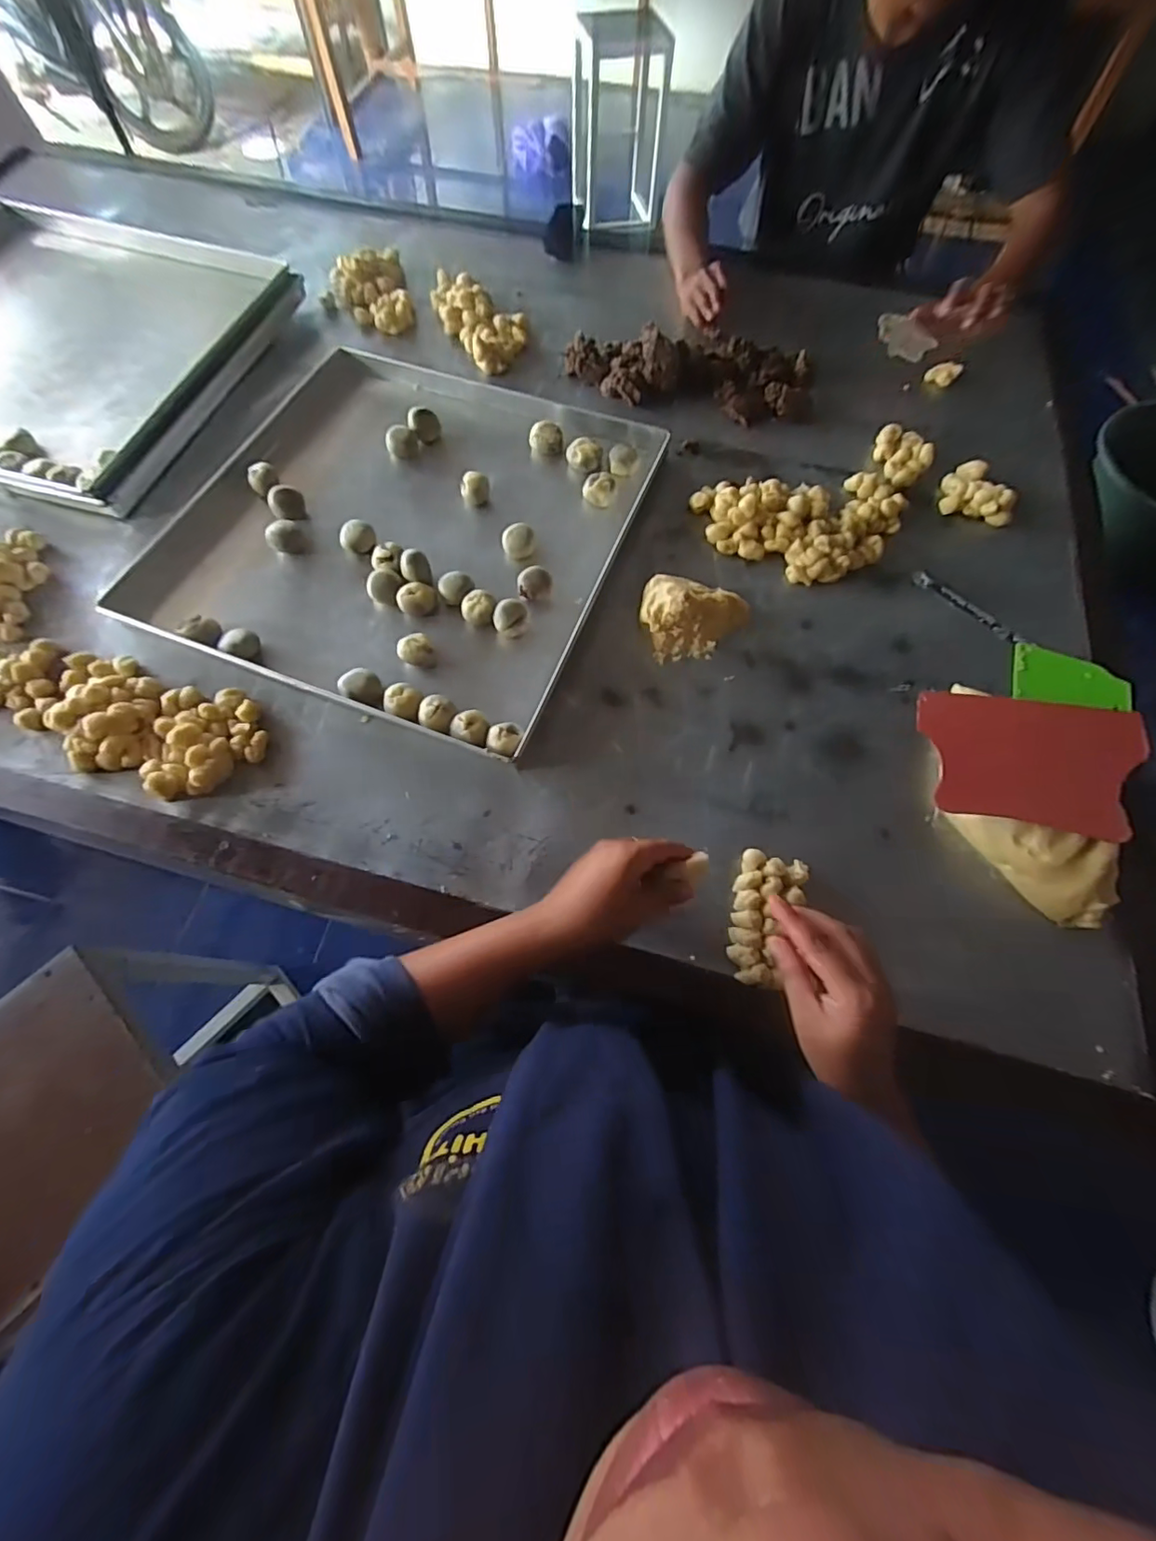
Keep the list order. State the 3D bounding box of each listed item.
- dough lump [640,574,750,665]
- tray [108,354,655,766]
[{"bbox_3d":[0.129,-0.171,0.611,0.120,0.041,0.097,13,67,6],"label":"dough lump"},{"bbox_3d":[-0.205,-0.320,0.676,0.518,0.030,0.540,19,68,8],"label":"tray"}]

